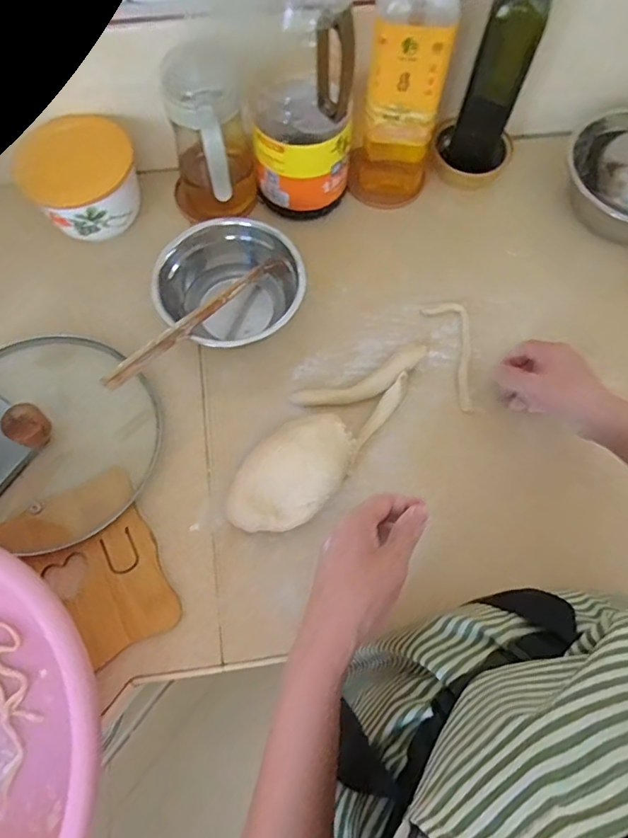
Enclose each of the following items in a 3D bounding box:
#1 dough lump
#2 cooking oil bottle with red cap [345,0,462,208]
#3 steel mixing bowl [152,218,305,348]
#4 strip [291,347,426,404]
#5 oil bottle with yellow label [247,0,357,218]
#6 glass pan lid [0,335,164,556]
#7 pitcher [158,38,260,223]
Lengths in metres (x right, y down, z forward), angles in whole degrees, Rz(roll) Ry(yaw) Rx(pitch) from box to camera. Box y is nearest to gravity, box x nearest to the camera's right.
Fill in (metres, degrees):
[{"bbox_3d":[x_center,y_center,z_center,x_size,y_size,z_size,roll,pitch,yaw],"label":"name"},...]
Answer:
[{"bbox_3d":[-0.019,0.054,0.482,0.137,0.054,0.080,-33,73,-13],"label":"dough lump"},{"bbox_3d":[0.093,-0.360,0.531,0.096,0.286,0.072,8,69,2],"label":"cooking oil bottle with red cap"},{"bbox_3d":[-0.084,-0.134,0.541,0.149,0.086,0.119,-26,71,-11],"label":"steel mixing bowl"},{"bbox_3d":[0.054,-0.040,0.542,0.150,0.011,0.036,-22,71,-10],"label":"strip"},{"bbox_3d":[-0.016,-0.346,0.525,0.107,0.281,0.111,-9,69,-5],"label":"oil bottle with yellow label"},{"bbox_3d":[-0.269,0.007,0.485,0.222,0.069,0.205,0,69,-1],"label":"glass pan lid"},{"bbox_3d":[-0.116,-0.296,0.569,0.100,0.158,0.111,-9,69,-5],"label":"pitcher"}]

